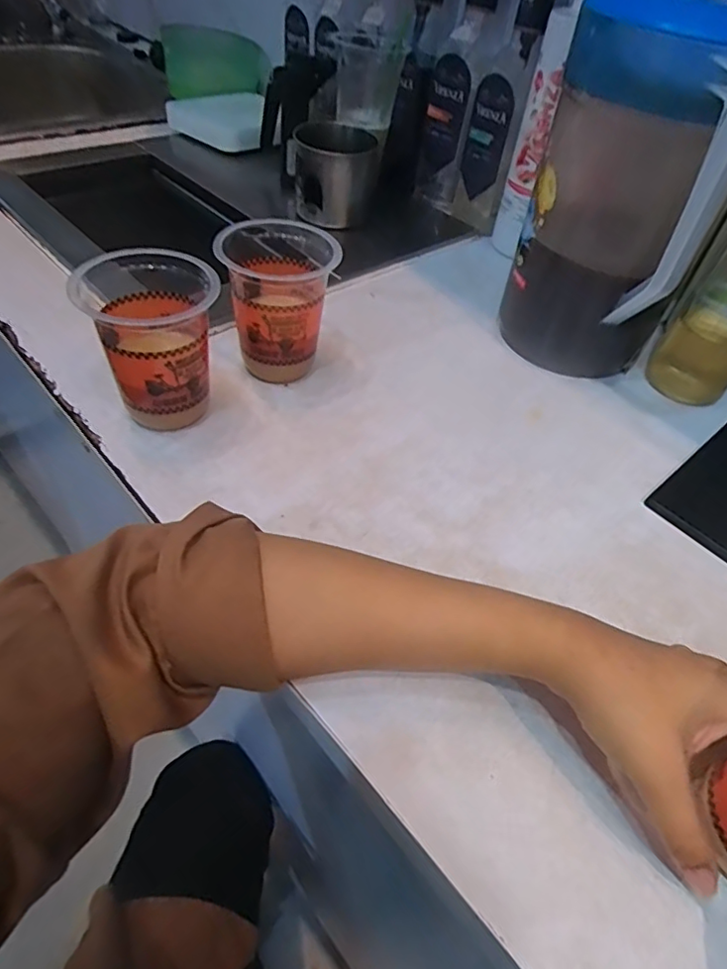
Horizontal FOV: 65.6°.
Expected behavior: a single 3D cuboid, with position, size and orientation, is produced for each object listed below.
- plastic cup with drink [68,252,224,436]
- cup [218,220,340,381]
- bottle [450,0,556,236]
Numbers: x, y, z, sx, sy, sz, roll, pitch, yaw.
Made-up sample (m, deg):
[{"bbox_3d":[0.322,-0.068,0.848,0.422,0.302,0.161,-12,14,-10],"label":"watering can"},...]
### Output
[{"bbox_3d":[-0.145,-0.097,0.403,0.083,0.108,0.079,3,49,-4],"label":"plastic cup with drink"},{"bbox_3d":[-0.068,-0.146,0.457,0.081,0.108,0.084,3,49,-4],"label":"cup"},{"bbox_3d":[0.153,-0.457,0.586,0.067,0.357,0.080,14,49,6],"label":"bottle"}]

